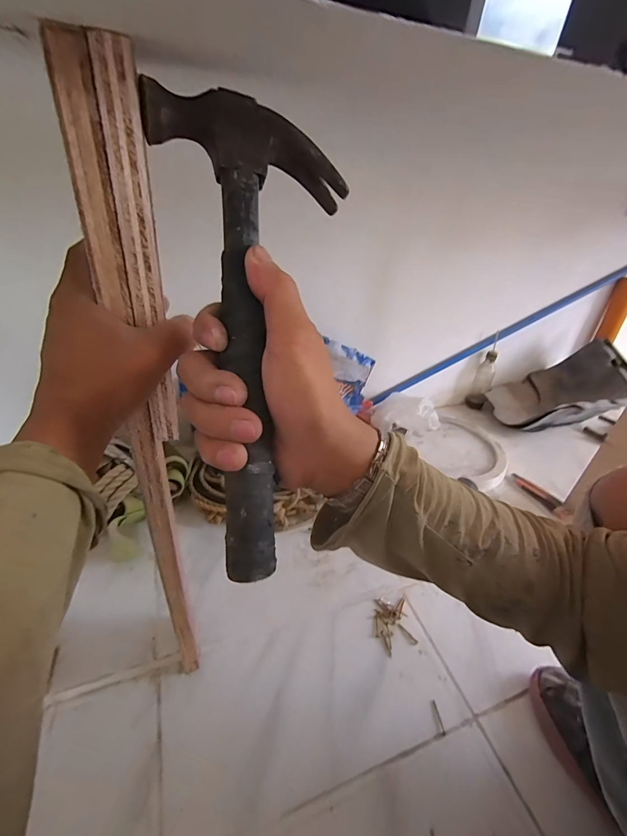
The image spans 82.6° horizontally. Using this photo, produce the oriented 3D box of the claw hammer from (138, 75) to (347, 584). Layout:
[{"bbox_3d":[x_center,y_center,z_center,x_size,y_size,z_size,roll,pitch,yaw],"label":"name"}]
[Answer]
[{"bbox_3d":[-0.035,-0.053,0.216,0.108,0.284,0.044,-2,-5,-6],"label":"claw hammer"}]

